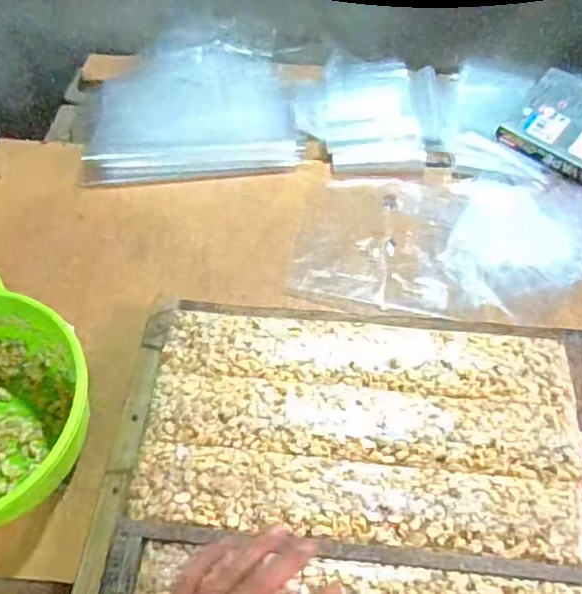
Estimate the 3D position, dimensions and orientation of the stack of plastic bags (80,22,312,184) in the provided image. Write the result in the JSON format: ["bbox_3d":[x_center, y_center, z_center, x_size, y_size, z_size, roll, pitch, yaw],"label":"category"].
[{"bbox_3d":[-0.137,-0.263,0.790,0.272,0.034,0.238,-7,68,-1],"label":"stack of plastic bags"}]

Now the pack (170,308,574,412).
[{"bbox_3d":[0.068,0.054,0.527,0.366,0.018,0.066,4,68,3],"label":"pack"}]

